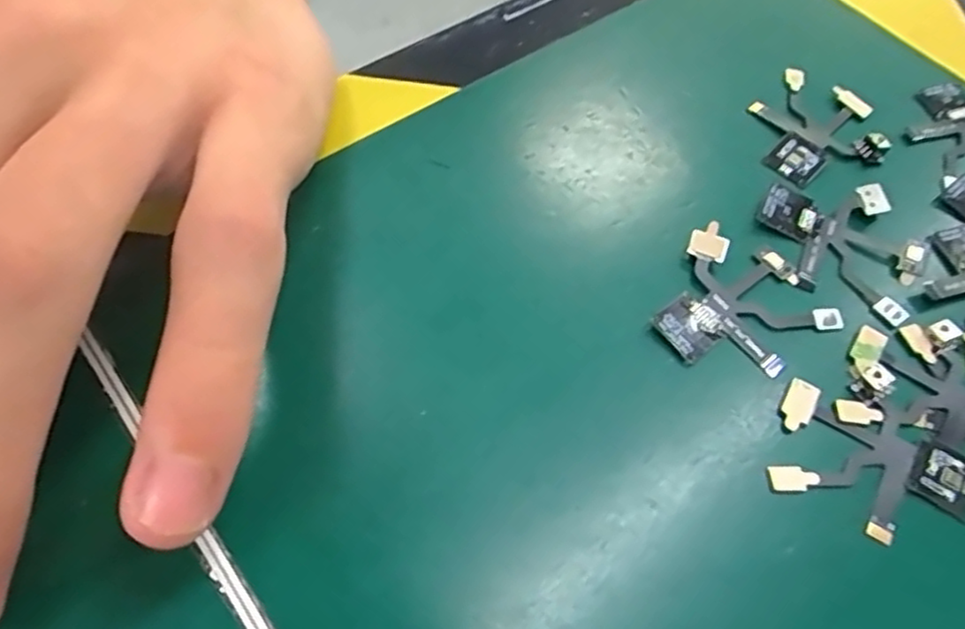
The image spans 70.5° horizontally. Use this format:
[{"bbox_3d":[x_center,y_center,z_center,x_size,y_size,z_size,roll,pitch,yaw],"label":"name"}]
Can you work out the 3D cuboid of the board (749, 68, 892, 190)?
[{"bbox_3d":[0.082,-0.046,0.167,0.038,0.004,0.031,-38,67,-24],"label":"board"}]

